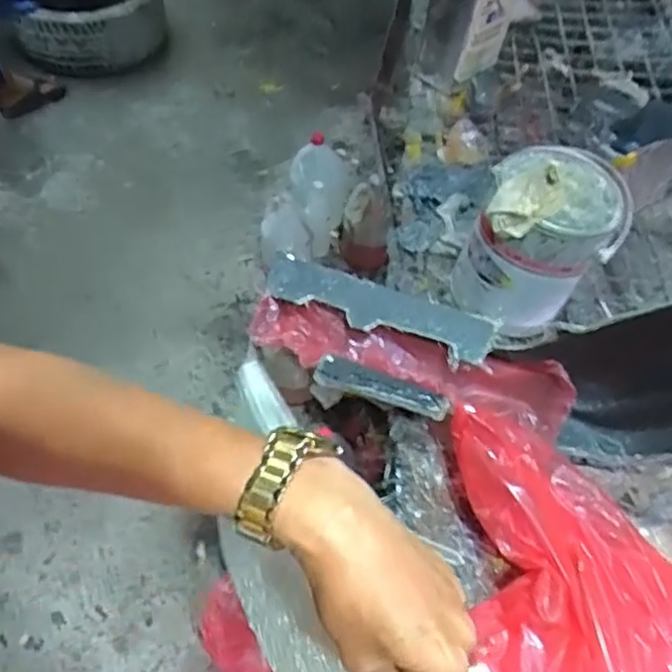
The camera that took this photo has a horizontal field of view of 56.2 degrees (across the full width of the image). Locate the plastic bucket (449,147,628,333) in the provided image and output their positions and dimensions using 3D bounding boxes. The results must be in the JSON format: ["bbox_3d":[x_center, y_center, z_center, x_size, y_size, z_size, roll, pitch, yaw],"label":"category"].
[{"bbox_3d":[0.275,-0.129,0.855,0.169,0.215,0.183,2,53,-2],"label":"plastic bucket"}]

